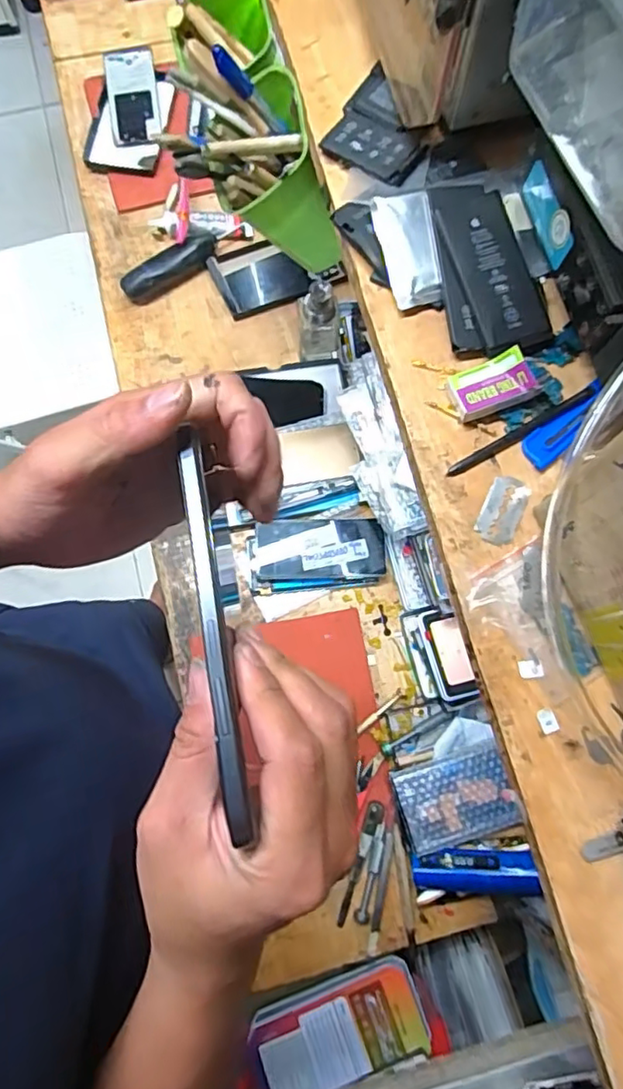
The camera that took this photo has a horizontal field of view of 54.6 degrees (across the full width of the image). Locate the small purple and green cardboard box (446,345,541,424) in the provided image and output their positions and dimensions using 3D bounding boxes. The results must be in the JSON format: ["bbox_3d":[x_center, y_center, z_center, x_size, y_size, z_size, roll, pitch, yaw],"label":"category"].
[{"bbox_3d":[0.108,-0.094,0.359,0.049,0.012,0.030,-22,89,8],"label":"small purple and green cardboard box"}]

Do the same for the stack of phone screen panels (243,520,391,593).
[{"bbox_3d":[0.006,0.012,0.749,0.167,0.022,0.087,-5,76,-1],"label":"stack of phone screen panels"}]

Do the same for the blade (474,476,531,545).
[{"bbox_3d":[0.112,-0.020,0.350,0.023,0.004,0.040,25,77,6],"label":"blade"}]

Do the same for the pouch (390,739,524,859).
[{"bbox_3d":[0.156,0.276,0.654,0.120,0.017,0.089,-17,77,-4],"label":"pouch"}]

